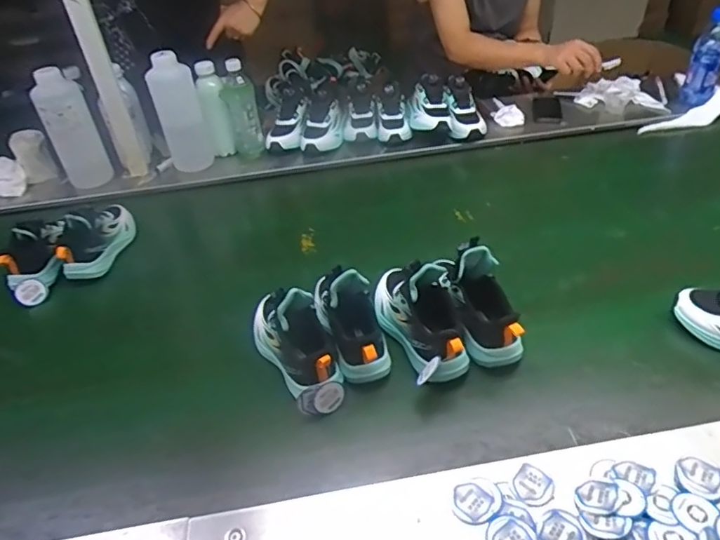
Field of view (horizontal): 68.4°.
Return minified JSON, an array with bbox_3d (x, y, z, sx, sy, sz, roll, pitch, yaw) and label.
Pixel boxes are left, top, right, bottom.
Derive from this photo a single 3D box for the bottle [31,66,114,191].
[{"bbox_3d":[-0.621,-0.295,1.154,0.093,0.258,0.108,-24,44,-21],"label":"bottle"}]

